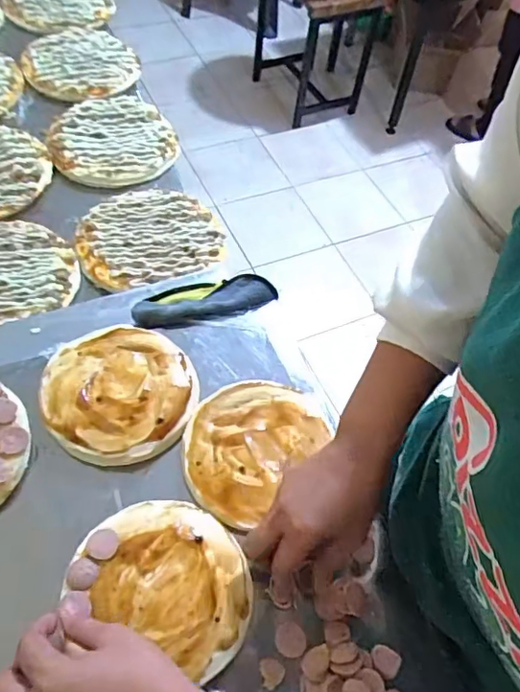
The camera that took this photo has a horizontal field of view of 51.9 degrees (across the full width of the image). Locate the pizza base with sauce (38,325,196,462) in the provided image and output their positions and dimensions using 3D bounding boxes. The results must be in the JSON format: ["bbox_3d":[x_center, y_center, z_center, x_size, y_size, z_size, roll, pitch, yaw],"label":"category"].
[{"bbox_3d":[-0.139,0.043,0.532,0.144,0.015,0.147,3,56,-5],"label":"pizza base with sauce"}]

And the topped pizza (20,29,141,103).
[{"bbox_3d":[-0.324,-0.515,0.963,0.186,0.015,0.224,-24,63,-21],"label":"topped pizza"}]

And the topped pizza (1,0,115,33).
[{"bbox_3d":[-0.416,-0.705,1.089,0.194,0.024,0.233,-23,62,-20],"label":"topped pizza"}]

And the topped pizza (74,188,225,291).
[{"bbox_3d":[-0.154,-0.156,0.752,0.194,0.019,0.179,3,56,-5],"label":"topped pizza"}]

